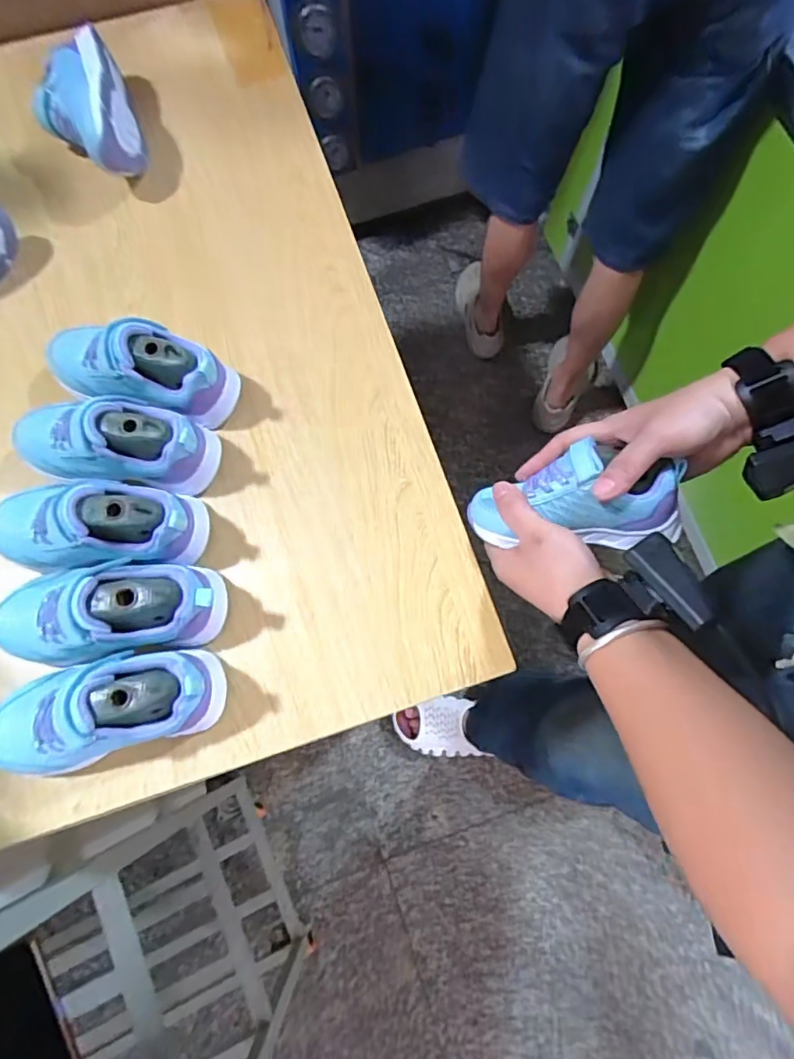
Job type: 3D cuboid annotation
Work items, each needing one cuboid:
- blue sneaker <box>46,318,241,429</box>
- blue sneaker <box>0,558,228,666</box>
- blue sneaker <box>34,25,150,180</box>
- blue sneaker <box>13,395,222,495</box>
[{"bbox_3d":[-0.218,-0.138,0.458,0.160,0.079,0.066,10,75,3],"label":"blue sneaker"},{"bbox_3d":[-0.210,0.057,0.404,0.167,0.079,0.070,-10,74,-4],"label":"blue sneaker"},{"bbox_3d":[-0.296,-0.392,0.528,0.086,0.063,0.143,-20,75,-5],"label":"blue sneaker"},{"bbox_3d":[-0.232,-0.075,0.444,0.163,0.077,0.072,2,74,0],"label":"blue sneaker"}]

